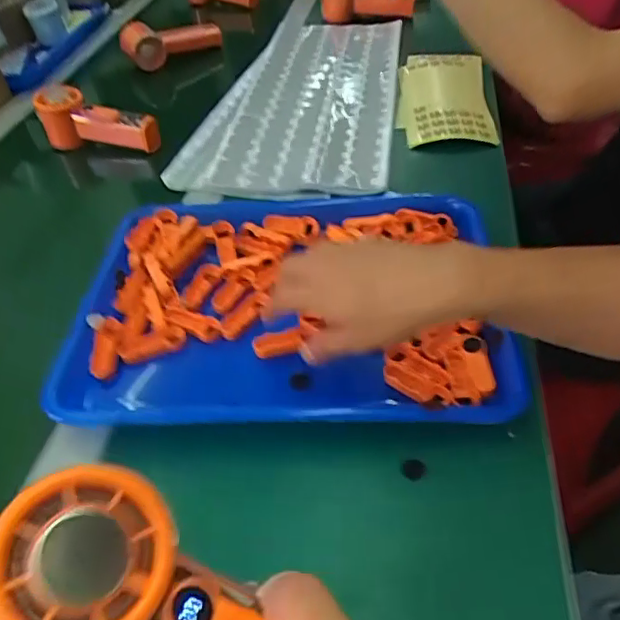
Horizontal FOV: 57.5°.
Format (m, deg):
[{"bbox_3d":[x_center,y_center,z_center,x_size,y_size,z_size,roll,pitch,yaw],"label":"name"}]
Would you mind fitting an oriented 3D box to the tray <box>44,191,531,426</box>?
[{"bbox_3d":[-0.018,-0.014,0.465,0.336,0.037,0.266,-2,44,5],"label":"tray"}]

